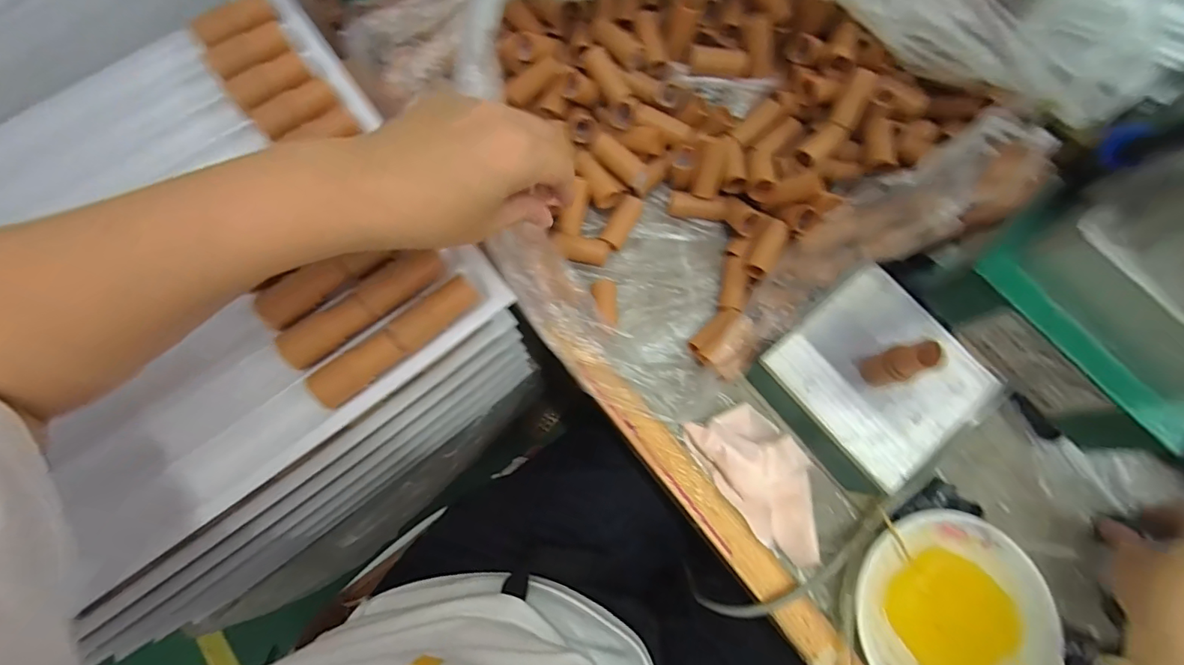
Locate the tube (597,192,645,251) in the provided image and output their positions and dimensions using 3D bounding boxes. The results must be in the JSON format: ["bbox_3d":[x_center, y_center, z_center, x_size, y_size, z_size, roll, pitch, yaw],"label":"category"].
[{"bbox_3d":[0.026,-0.094,0.428,0.019,0.015,0.051,28,77,6],"label":"tube"}]

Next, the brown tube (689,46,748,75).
[{"bbox_3d":[0.105,-0.226,0.422,0.046,0.017,0.016,-1,76,-1],"label":"brown tube"}]

